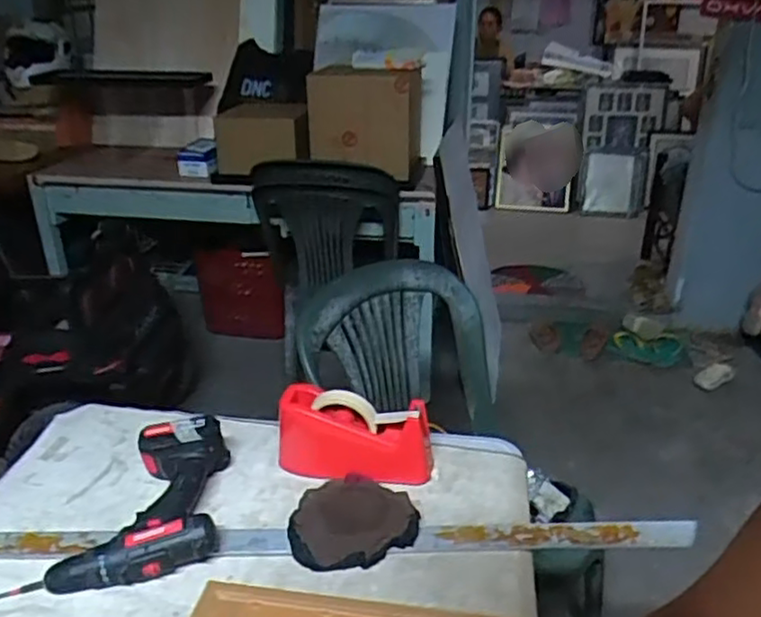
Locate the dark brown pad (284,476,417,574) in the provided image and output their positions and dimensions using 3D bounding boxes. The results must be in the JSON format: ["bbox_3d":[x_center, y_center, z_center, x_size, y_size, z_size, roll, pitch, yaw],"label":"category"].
[{"bbox_3d":[-0.031,0.261,0.841,0.150,0.018,0.151,1,25,2],"label":"dark brown pad"}]

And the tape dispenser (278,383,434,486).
[{"bbox_3d":[-0.032,0.170,0.921,0.206,0.117,0.071,4,26,4],"label":"tape dispenser"}]

